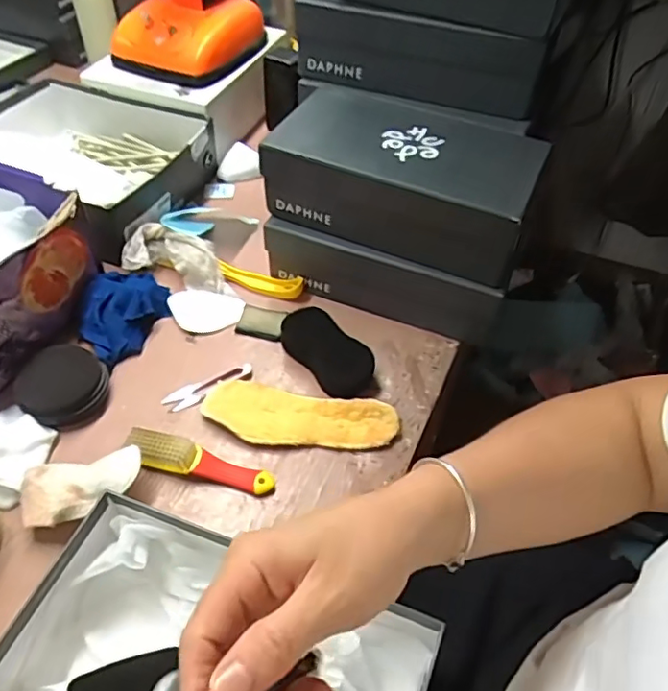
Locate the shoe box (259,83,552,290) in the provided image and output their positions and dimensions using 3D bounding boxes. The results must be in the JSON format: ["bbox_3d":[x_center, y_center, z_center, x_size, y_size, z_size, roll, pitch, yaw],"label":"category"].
[{"bbox_3d":[0.083,-0.201,0.694,0.288,0.094,0.183,18,51,11],"label":"shoe box"}]

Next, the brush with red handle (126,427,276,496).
[{"bbox_3d":[-0.135,0.117,0.596,0.151,0.025,0.031,12,50,6],"label":"brush with red handle"}]

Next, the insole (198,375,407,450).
[{"bbox_3d":[-0.037,0.076,0.636,0.206,0.017,0.071,10,50,5],"label":"insole"}]

